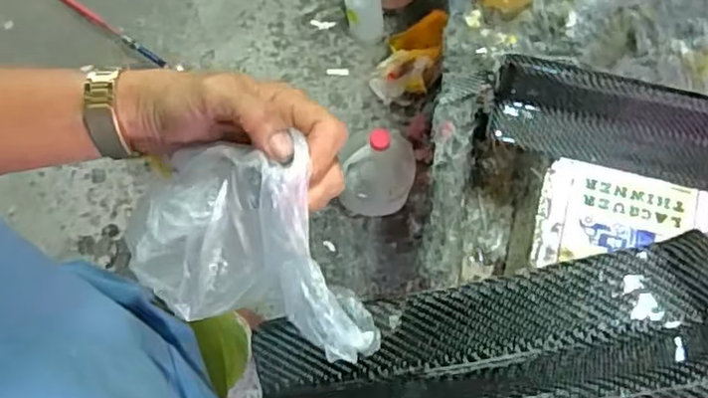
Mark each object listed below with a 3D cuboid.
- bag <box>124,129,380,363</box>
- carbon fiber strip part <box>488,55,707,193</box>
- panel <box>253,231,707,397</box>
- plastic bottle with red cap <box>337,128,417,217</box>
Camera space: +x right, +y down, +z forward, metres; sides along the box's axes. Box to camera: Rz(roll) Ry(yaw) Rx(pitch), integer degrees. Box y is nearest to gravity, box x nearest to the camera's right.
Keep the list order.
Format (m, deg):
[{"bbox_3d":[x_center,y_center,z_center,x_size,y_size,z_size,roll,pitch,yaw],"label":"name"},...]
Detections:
[{"bbox_3d":[-0.056,0.027,0.356,0.156,0.076,0.086,17,72,8],"label":"bag"},{"bbox_3d":[0.259,-0.060,0.605,0.263,0.081,0.058,12,72,6],"label":"carbon fiber strip part"},{"bbox_3d":[0.072,0.092,0.376,0.284,0.035,0.085,-15,70,12],"label":"panel"},{"bbox_3d":[0.049,-0.071,1.418,0.155,0.233,0.146,5,71,4],"label":"plastic bottle with red cap"}]

